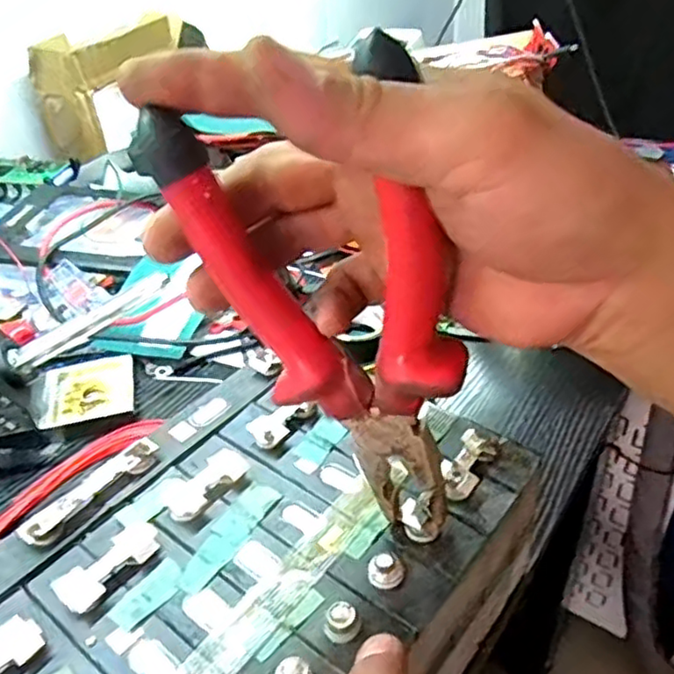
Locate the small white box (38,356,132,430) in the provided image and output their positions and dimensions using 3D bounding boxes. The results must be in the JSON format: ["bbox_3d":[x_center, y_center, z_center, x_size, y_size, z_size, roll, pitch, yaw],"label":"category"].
[{"bbox_3d":[-0.197,0.042,0.523,0.069,0.014,0.068,-13,38,-11],"label":"small white box"}]

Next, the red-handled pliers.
[{"bbox_3d":[-0.008,-0.006,0.251,0.109,0.189,0.024,13,40,22],"label":"red-handled pliers"}]

